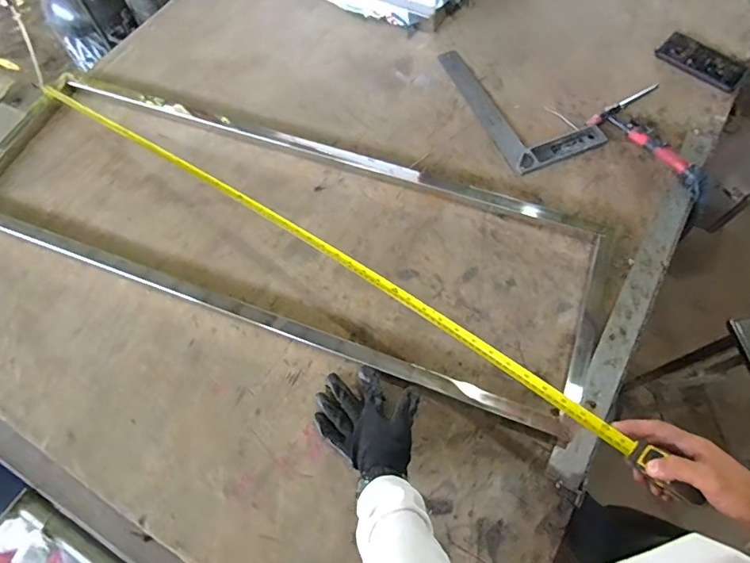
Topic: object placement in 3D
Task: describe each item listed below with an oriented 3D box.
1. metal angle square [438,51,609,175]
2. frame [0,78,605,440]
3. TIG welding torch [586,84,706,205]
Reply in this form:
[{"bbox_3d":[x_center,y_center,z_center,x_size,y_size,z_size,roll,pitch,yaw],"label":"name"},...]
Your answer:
[{"bbox_3d":[0.284,-0.367,0.954,0.186,0.014,0.340,-23,67,-8],"label":"metal angle square"},{"bbox_3d":[-0.188,-0.116,0.850,1.134,0.045,0.427,22,68,12],"label":"frame"},{"bbox_3d":[0.548,-0.273,0.894,0.142,0.029,0.242,-39,70,-15],"label":"TIG welding torch"}]

